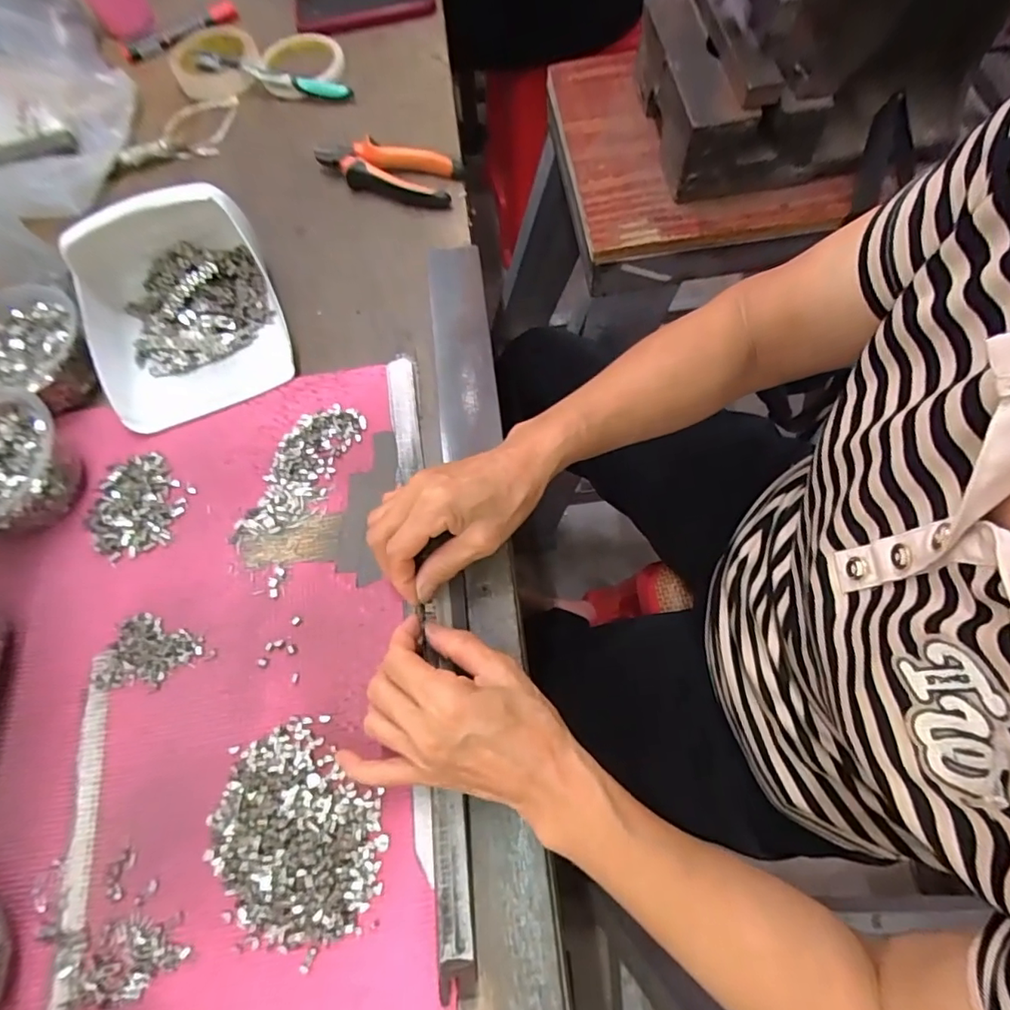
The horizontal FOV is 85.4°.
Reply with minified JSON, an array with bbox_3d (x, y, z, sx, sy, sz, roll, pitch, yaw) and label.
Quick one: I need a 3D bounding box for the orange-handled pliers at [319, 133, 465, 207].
[{"bbox_3d":[-0.122,-0.339,0.550,0.154,0.026,0.056,18,71,12],"label":"orange-handled pliers"}]

